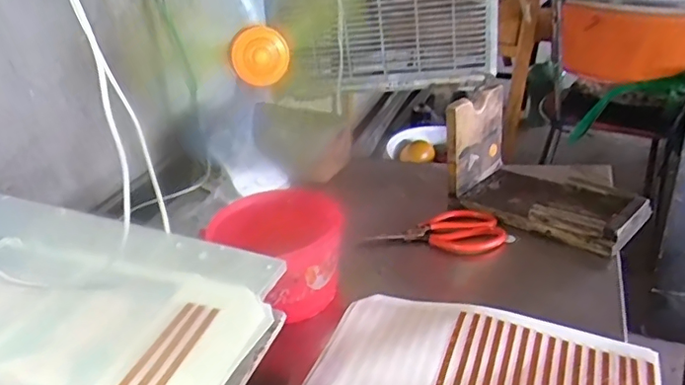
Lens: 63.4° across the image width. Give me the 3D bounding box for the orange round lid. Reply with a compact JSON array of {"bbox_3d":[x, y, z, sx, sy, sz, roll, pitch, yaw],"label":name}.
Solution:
[{"bbox_3d":[-0.109,-0.181,0.736,0.075,0.073,0.013,-43,19,10],"label":"orange round lid"}]

